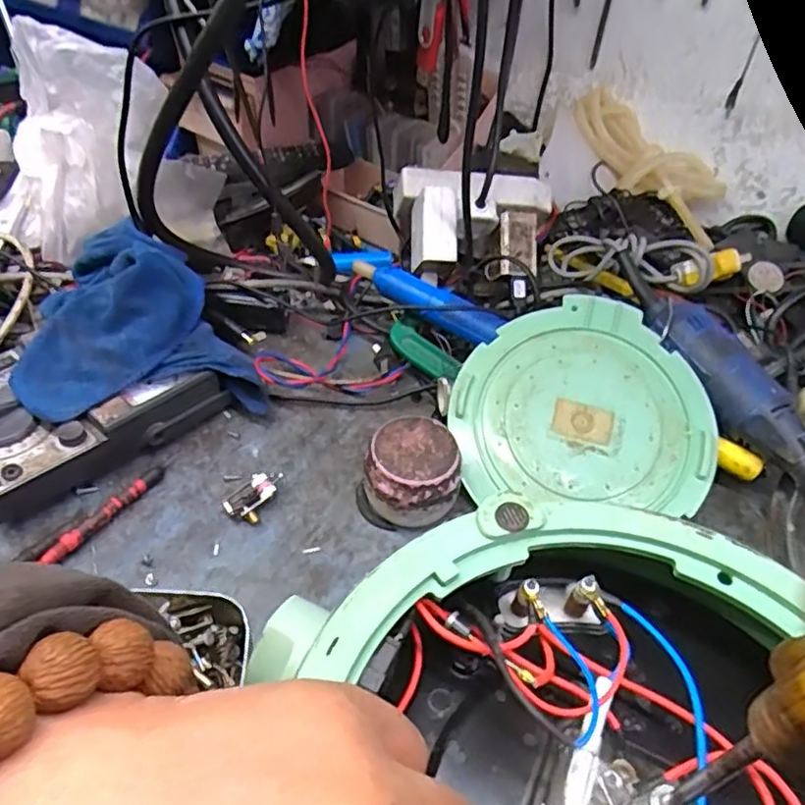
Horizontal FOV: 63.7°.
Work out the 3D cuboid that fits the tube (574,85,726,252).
[{"bbox_3d":[0.239,-0.232,0.631,0.184,0.046,0.068,46,55,7],"label":"tube"}]

